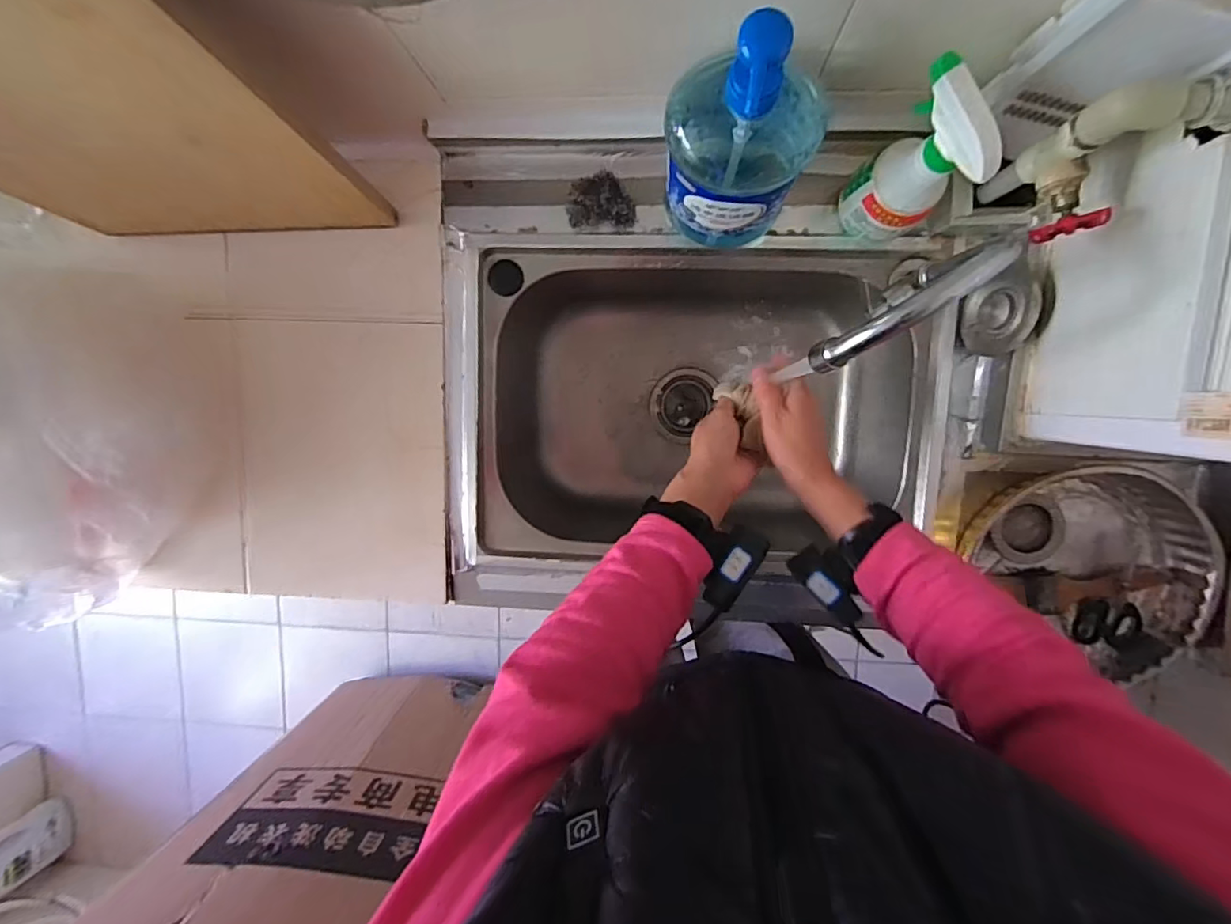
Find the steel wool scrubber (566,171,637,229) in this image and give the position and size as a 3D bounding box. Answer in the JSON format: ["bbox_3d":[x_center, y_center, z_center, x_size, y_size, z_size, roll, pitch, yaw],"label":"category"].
[{"bbox_3d":[-0.015,-0.277,0.594,0.070,0.025,0.051,2,98,5],"label":"steel wool scrubber"}]

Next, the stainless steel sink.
[{"bbox_3d":[0.083,-0.047,0.729,0.535,0.207,0.433,2,98,5],"label":"stainless steel sink"}]

